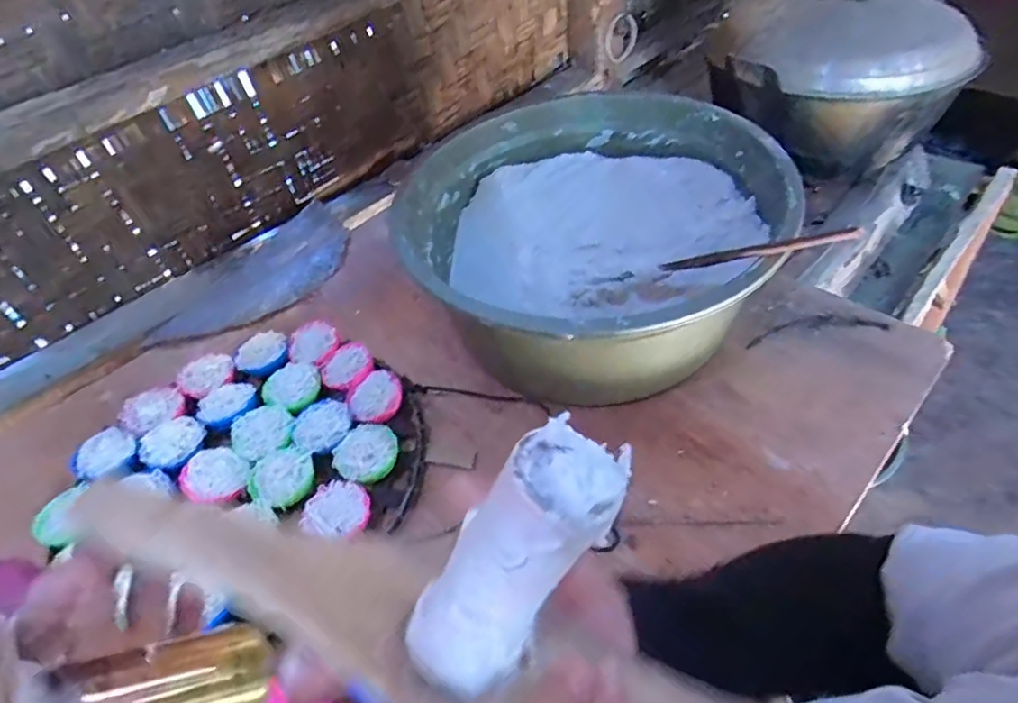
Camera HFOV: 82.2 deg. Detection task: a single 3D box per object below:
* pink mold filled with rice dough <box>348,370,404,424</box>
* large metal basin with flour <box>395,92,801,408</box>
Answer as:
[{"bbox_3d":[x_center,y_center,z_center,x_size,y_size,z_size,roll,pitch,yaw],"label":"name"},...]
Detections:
[{"bbox_3d":[-0.143,0.050,0.626,0.057,0.024,0.059,-19,47,-9],"label":"pink mold filled with rice dough"},{"bbox_3d":[0.084,-0.127,0.666,0.386,0.176,0.385,-4,46,5],"label":"large metal basin with flour"}]

